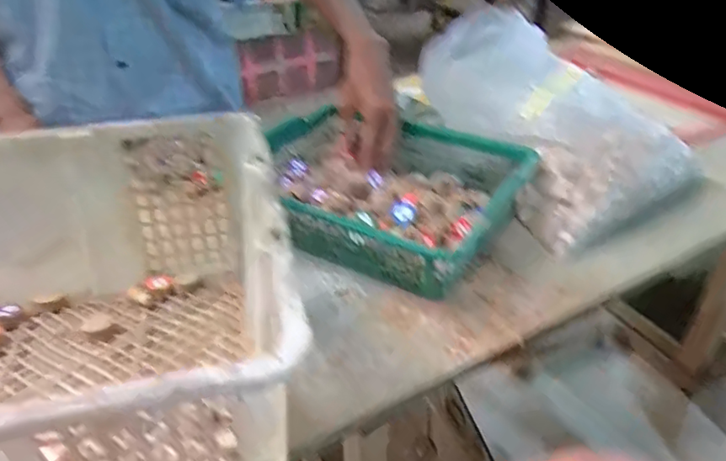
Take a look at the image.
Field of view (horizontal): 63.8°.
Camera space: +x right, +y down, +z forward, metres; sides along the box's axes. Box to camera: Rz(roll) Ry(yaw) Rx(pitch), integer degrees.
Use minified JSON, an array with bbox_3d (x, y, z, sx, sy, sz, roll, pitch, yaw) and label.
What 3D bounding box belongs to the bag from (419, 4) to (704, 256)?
[{"bbox_3d":[0.210,-0.144,0.716,0.209,0.104,0.344,-22,57,-27],"label":"bag"}]

